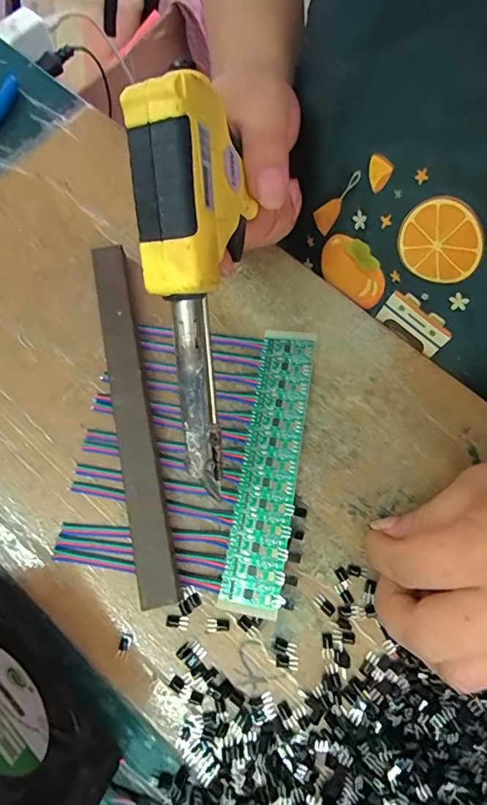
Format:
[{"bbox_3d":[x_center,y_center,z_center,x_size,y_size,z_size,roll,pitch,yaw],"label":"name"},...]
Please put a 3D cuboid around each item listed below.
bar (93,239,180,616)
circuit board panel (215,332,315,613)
[{"bbox_3d":[-0.065,0.004,0.266,0.020,0.018,0.213,-12,75,-3],"label":"bar"},{"bbox_3d":[0.016,0.033,0.262,0.032,0.004,0.162,7,73,14],"label":"circuit board panel"}]

